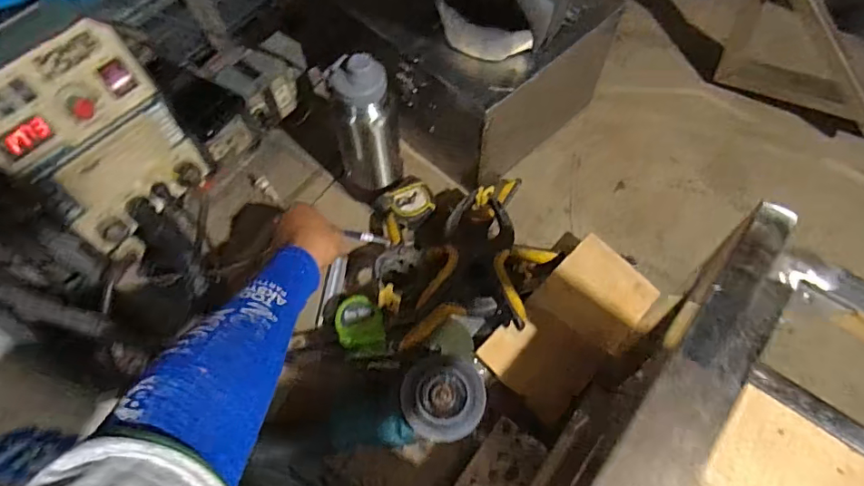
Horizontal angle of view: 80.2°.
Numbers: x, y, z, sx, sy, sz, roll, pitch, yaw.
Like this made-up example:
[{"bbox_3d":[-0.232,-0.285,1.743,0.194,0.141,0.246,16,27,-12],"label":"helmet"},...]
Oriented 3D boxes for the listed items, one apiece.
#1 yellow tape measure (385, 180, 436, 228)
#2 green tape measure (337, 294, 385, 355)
[{"bbox_3d":[-0.033,-0.059,0.806,0.074,0.045,0.071,-36,66,-18],"label":"yellow tape measure"},{"bbox_3d":[-0.097,0.113,0.709,0.067,0.038,0.074,3,80,-1],"label":"green tape measure"}]

